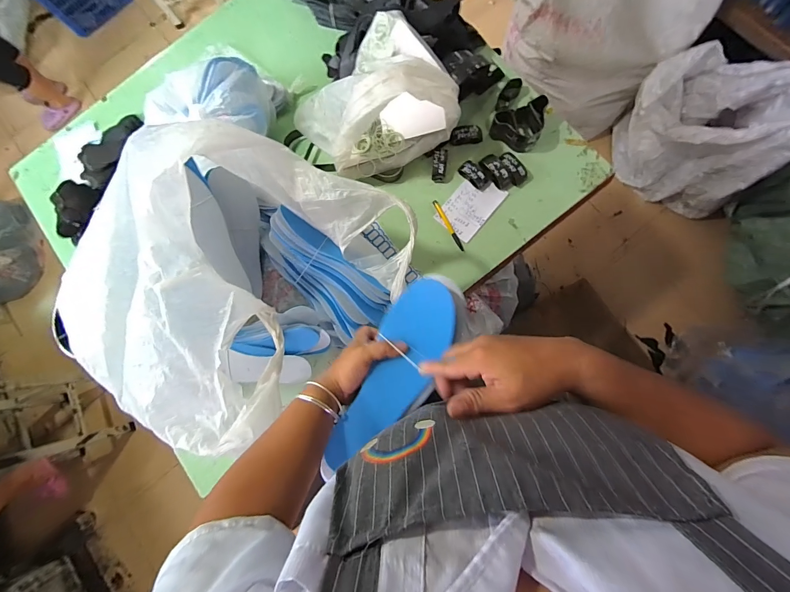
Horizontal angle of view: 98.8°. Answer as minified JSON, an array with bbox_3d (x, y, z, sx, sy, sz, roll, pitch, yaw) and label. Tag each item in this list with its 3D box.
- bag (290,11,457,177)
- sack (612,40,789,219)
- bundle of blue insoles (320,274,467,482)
[{"bbox_3d":[-0.041,-0.416,0.706,0.305,0.199,0.287,-39,87,1],"label":"bag"},{"bbox_3d":[1.105,-0.601,1.192,0.530,0.621,0.291,32,90,3],"label":"sack"},{"bbox_3d":[0.001,0.101,0.444,0.098,0.031,0.284,31,86,3],"label":"bundle of blue insoles"}]

